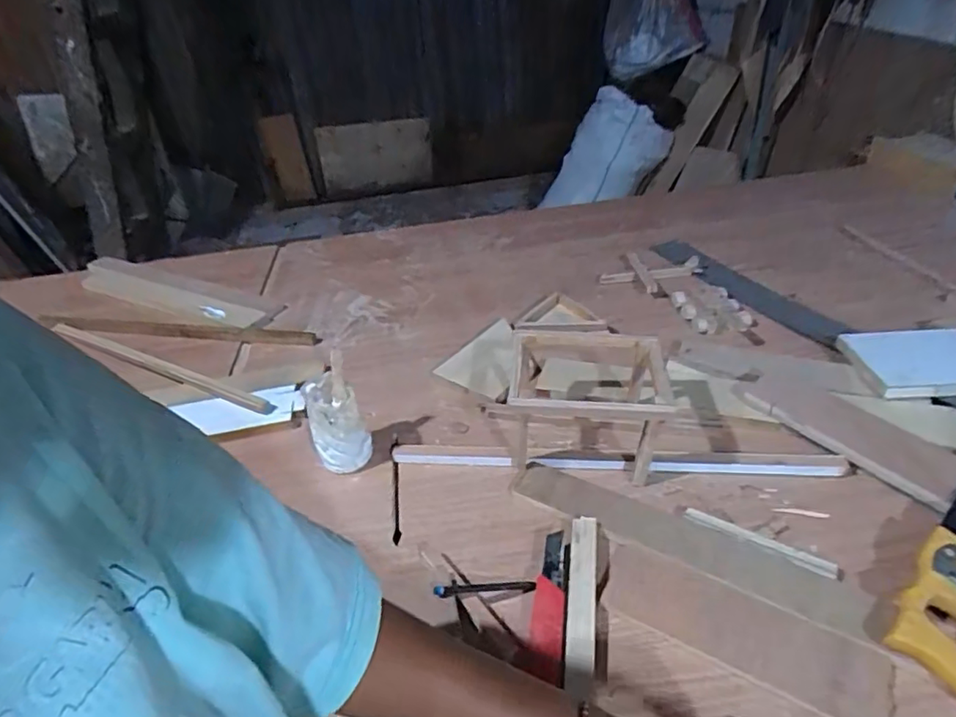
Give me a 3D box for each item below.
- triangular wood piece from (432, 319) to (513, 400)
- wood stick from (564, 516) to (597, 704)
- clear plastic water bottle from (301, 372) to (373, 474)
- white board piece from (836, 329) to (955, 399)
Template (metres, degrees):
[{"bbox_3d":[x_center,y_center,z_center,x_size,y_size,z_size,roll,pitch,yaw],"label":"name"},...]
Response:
[{"bbox_3d":[0.026,-0.007,0.854,0.116,0.015,0.168,14,43,35],"label":"triangular wood piece"},{"bbox_3d":[0.084,0.265,0.475,0.026,0.019,0.308,1,37,11],"label":"wood stick"},{"bbox_3d":[-0.173,0.083,0.697,0.062,0.114,0.061,-24,39,-22],"label":"clear plastic water bottle"},{"bbox_3d":[0.573,0.001,0.731,0.171,0.014,0.140,-1,37,9],"label":"white board piece"}]

